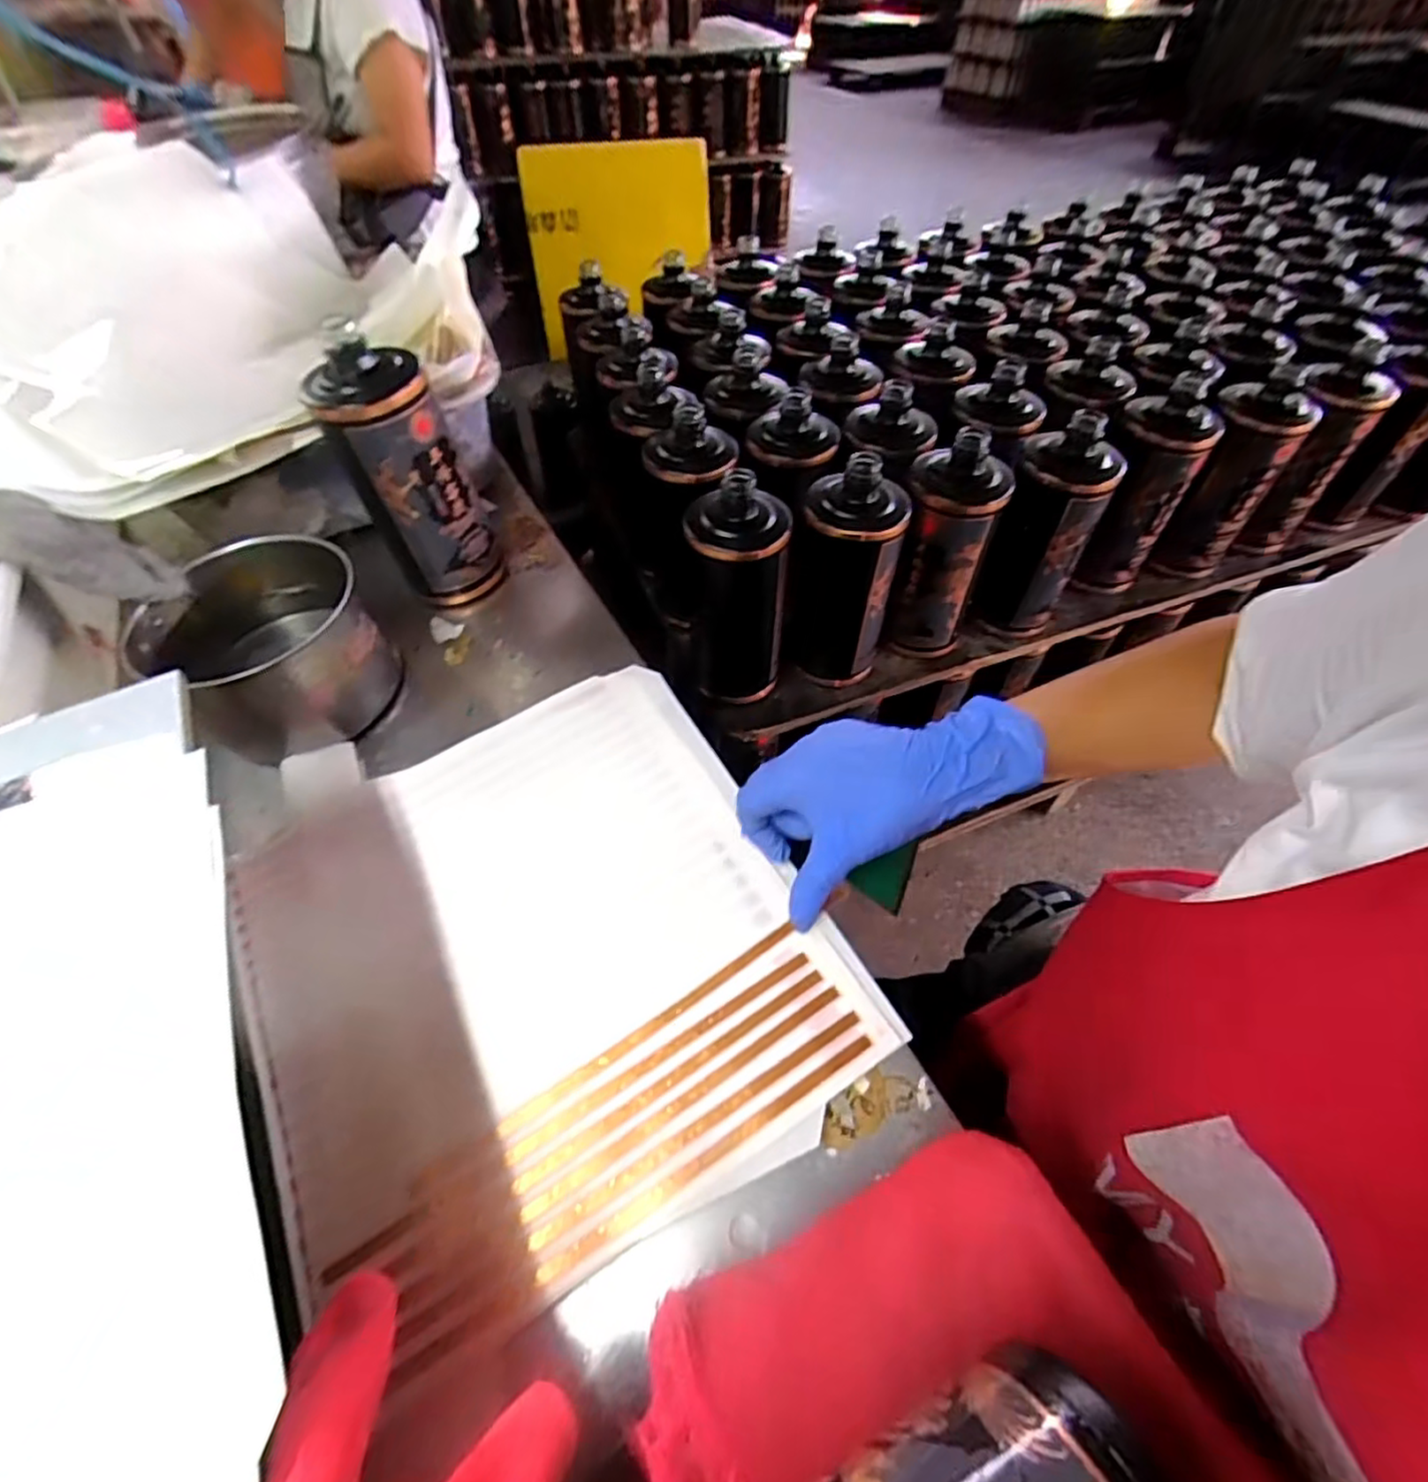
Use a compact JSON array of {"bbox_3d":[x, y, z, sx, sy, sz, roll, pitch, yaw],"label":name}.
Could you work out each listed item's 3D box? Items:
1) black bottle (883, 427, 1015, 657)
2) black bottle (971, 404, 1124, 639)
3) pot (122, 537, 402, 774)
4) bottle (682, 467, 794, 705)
[{"bbox_3d":[0.197,-0.166,0.582,0.073,0.185,0.068,11,53,8],"label":"black bottle"},{"bbox_3d":[0.292,-0.184,0.600,0.077,0.176,0.069,23,55,17],"label":"black bottle"},{"bbox_3d":[-0.303,-0.064,0.464,0.131,0.076,0.133,0,52,0],"label":"pot"},{"bbox_3d":[0.018,-0.120,0.545,0.078,0.187,0.071,3,52,3],"label":"bottle"}]

